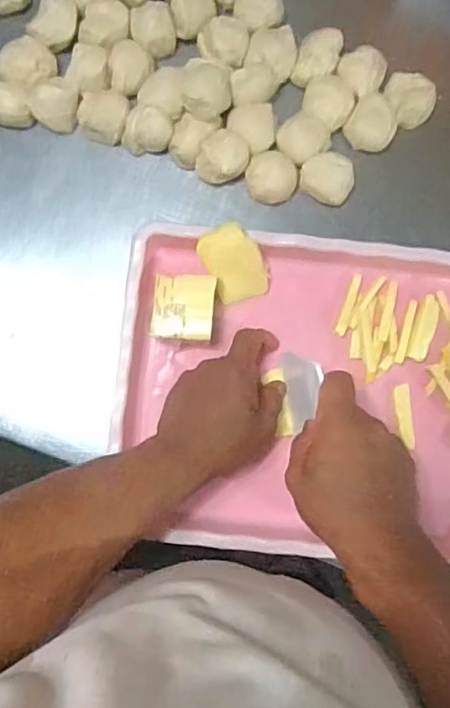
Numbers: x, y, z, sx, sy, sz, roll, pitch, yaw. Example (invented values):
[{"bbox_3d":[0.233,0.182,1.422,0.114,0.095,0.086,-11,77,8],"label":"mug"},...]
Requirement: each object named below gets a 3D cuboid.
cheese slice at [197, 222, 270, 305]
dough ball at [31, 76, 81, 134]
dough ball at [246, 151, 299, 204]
[{"bbox_3d":[0.009,-0.080,0.529,0.047,0.005,0.072,-24,117,5],"label":"cheese slice"},{"bbox_3d":[-0.155,-0.227,0.541,0.041,0.027,0.038,1,82,-6],"label":"dough ball"},{"bbox_3d":[0.042,-0.163,0.553,0.046,0.038,0.046,0,85,-2],"label":"dough ball"}]

